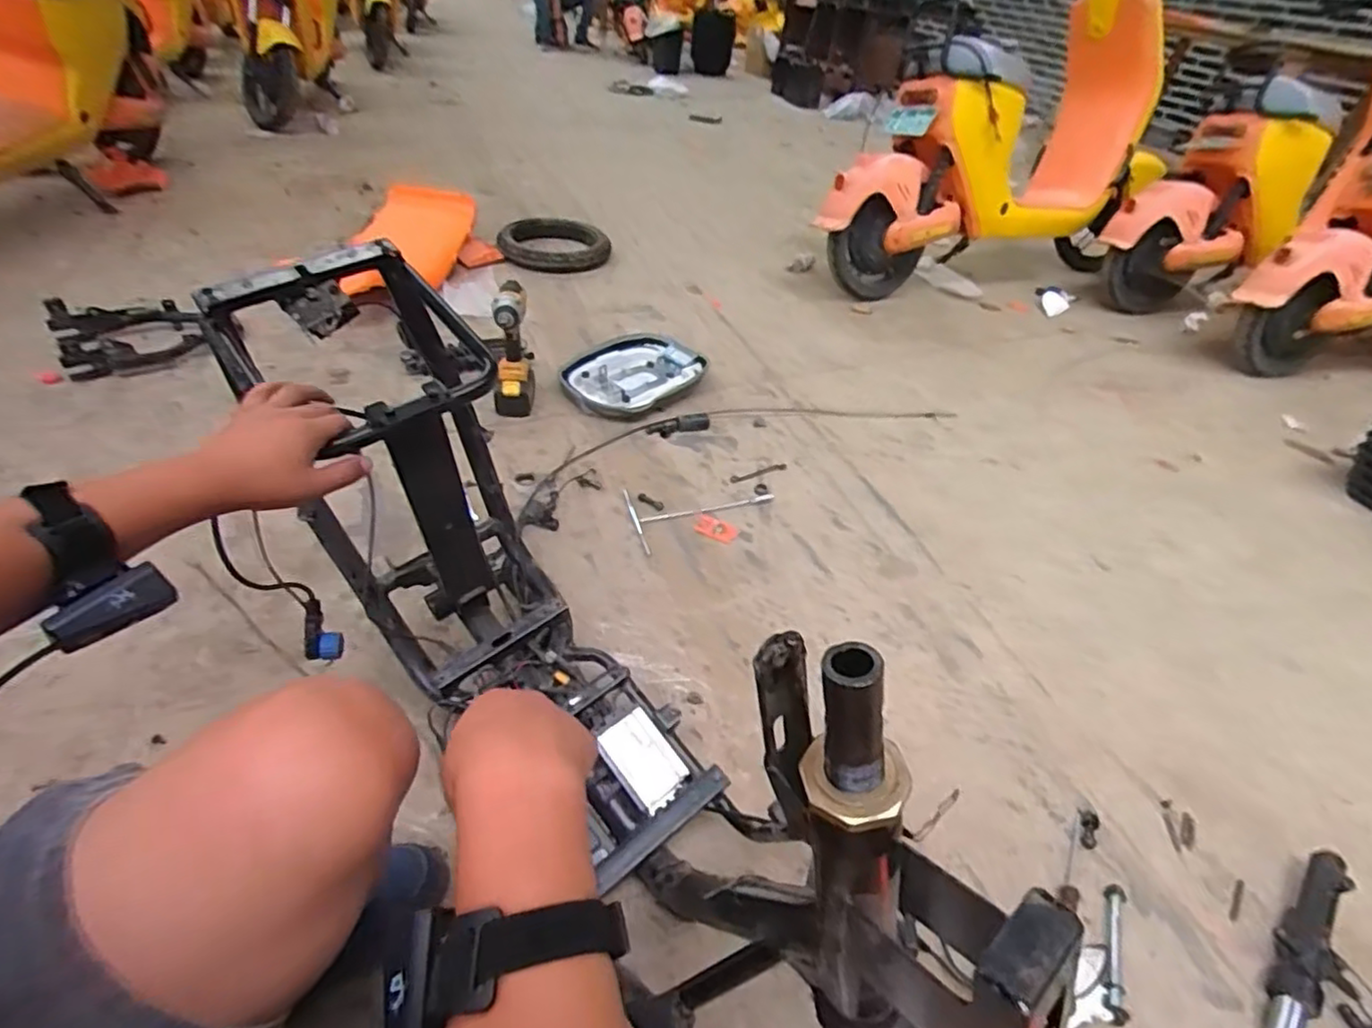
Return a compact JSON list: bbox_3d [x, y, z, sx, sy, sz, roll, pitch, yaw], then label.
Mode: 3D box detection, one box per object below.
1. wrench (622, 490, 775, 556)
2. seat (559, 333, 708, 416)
[{"bbox_3d":[0.042,-0.006,1.260,0.295,0.019,0.157,-9,44,-17],"label":"wrench"},{"bbox_3d":[-0.125,-0.336,1.566,0.249,0.058,0.343,35,49,28],"label":"seat"}]

